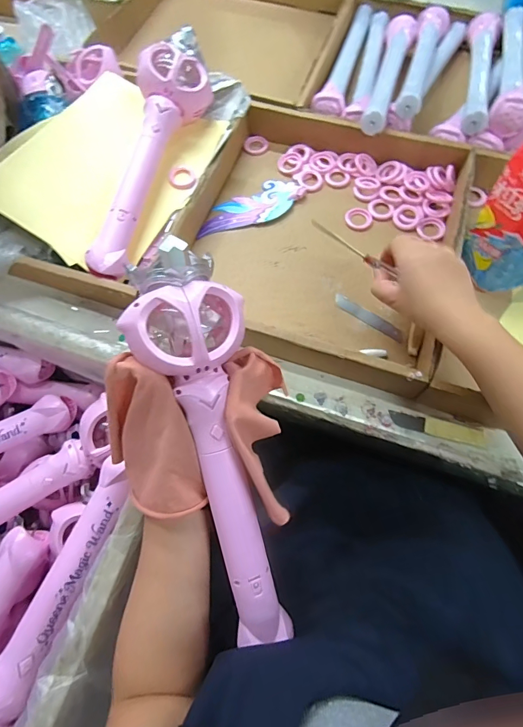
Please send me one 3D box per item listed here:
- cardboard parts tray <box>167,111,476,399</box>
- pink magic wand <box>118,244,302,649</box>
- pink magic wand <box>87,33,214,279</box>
[{"bbox_3d":[0.080,-0.181,0.533,0.358,0.056,0.374,21,70,10],"label":"cardboard parts tray"},{"bbox_3d":[-0.038,0.073,0.338,0.086,0.061,0.337,-14,97,-4],"label":"pink magic wand"},{"bbox_3d":[-0.159,-0.280,0.525,0.086,0.098,0.357,16,69,9],"label":"pink magic wand"}]

